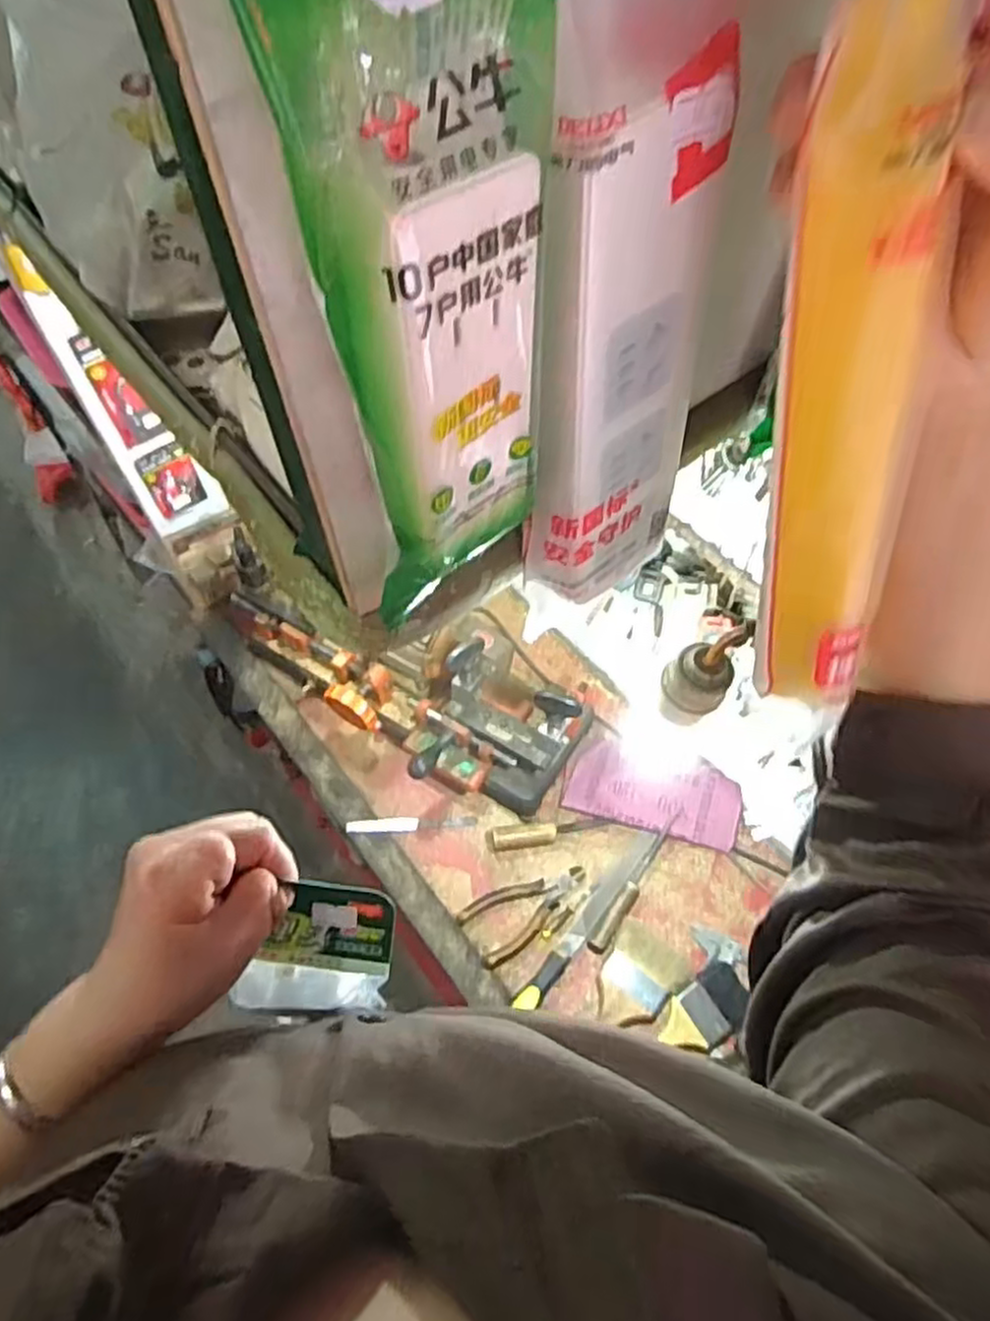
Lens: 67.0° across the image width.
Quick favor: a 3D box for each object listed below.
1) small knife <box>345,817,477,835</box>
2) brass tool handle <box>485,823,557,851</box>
[{"bbox_3d":[-0.100,0.195,0.893,0.151,0.009,0.017,-4,59,-2],"label":"small knife"},{"bbox_3d":[0.031,0.208,0.876,0.081,0.022,0.024,-7,59,-3],"label":"brass tool handle"}]

